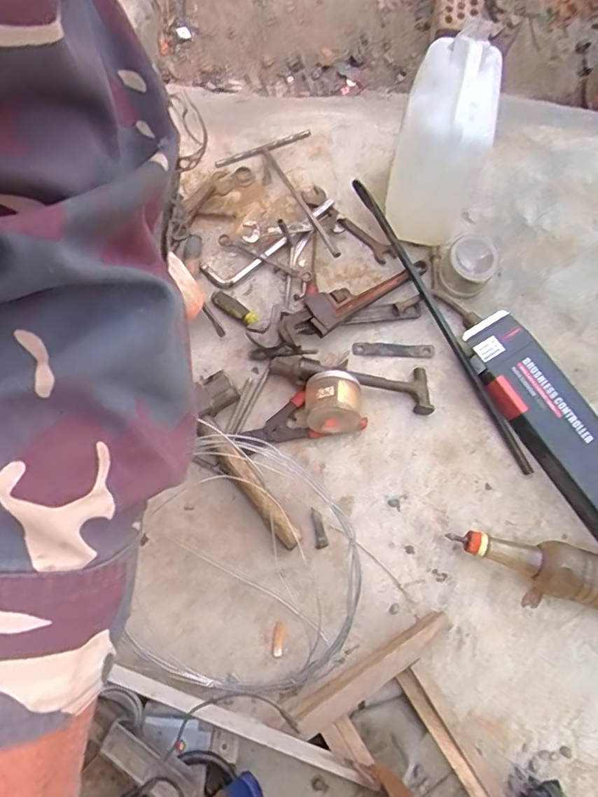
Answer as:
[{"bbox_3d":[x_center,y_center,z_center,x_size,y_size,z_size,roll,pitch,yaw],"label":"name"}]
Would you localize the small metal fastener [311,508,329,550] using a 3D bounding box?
[{"bbox_3d":[0.031,0.194,0.799,0.018,0.009,0.059,-8,78,-3],"label":"small metal fastener"}]

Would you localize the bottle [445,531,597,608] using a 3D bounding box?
[{"bbox_3d":[0.367,0.242,0.747,0.285,0.069,0.077,18,78,3],"label":"bottle"}]

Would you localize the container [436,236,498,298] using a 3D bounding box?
[{"bbox_3d":[0.277,-0.222,0.885,0.085,0.080,0.087,0,77,-1],"label":"container"}]

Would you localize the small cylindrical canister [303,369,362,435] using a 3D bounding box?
[{"bbox_3d":[0.051,0.006,0.805,0.081,0.089,0.085,-2,77,-2],"label":"small cylindrical canister"}]

